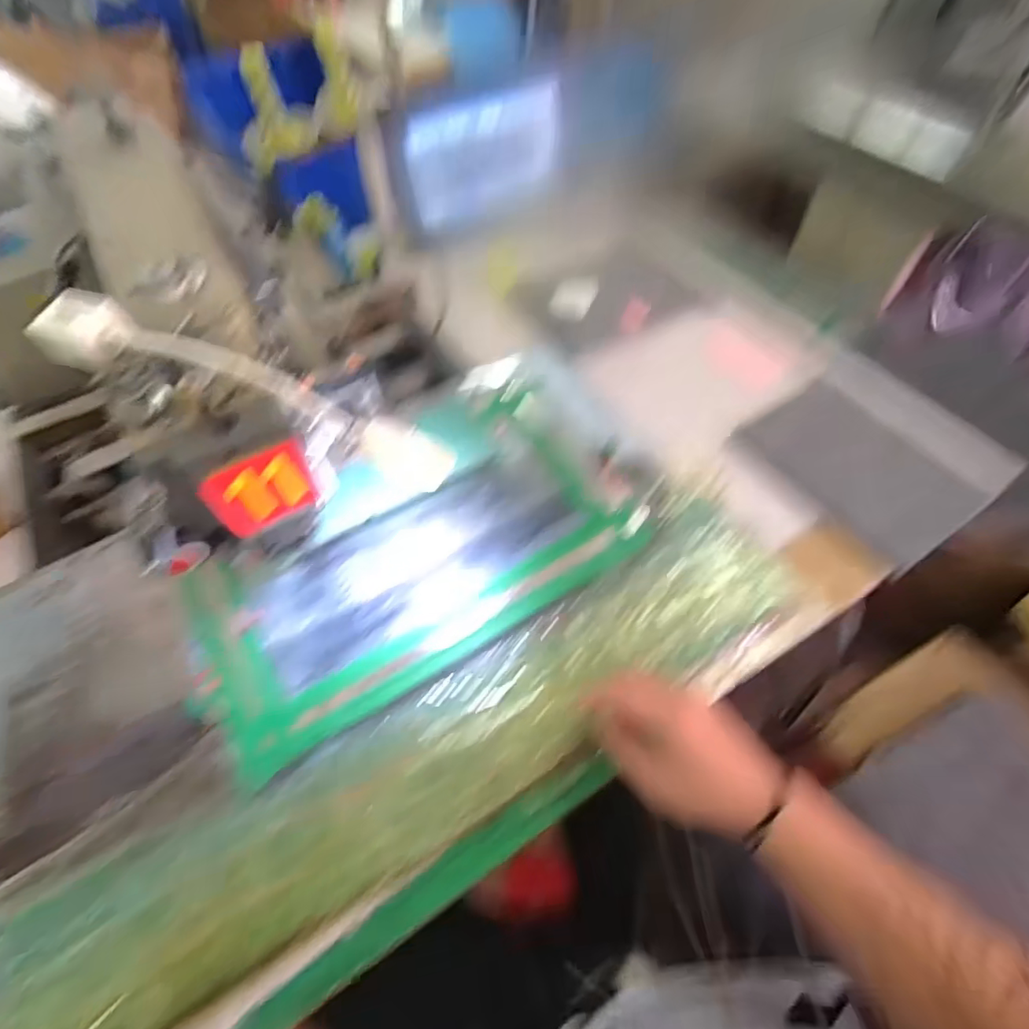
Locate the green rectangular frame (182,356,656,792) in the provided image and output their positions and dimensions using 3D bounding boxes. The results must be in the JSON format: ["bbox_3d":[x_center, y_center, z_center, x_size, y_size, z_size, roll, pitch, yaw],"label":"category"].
[{"bbox_3d":[-0.115,0.016,0.585,0.462,0.027,0.315,-30,60,-14],"label":"green rectangular frame"}]

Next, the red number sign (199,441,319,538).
[{"bbox_3d":[-0.188,-0.019,0.407,0.073,0.066,0.008,-37,62,-18],"label":"red number sign"}]

